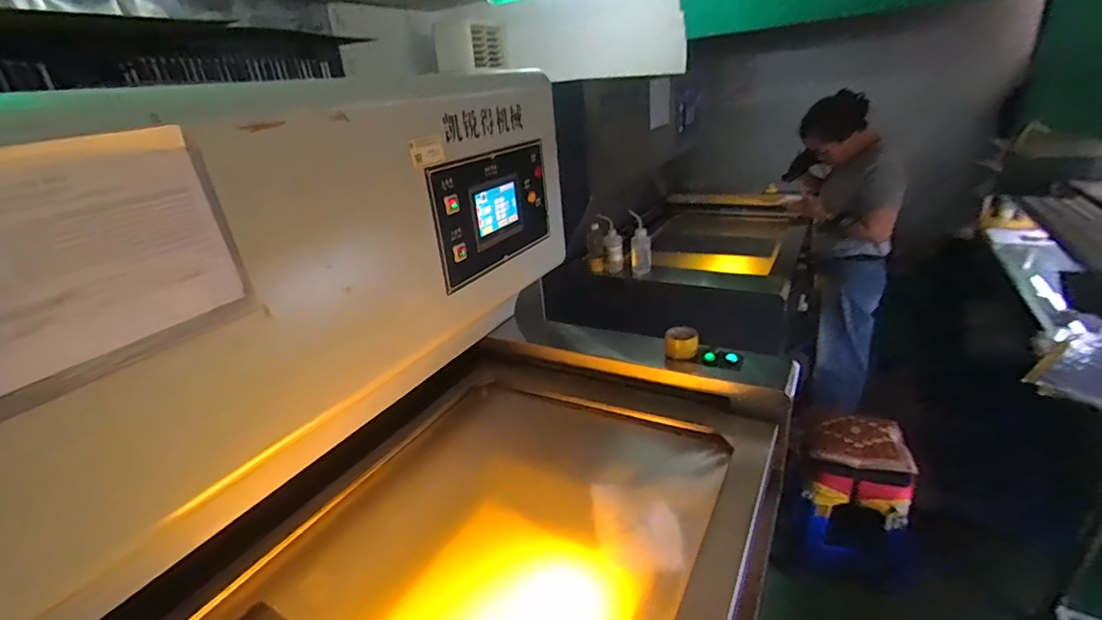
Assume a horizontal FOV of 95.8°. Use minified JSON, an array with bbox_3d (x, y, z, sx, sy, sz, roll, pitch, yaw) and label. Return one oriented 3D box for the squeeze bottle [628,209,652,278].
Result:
[{"bbox_3d":[0.349,-0.239,1.945,0.084,0.260,0.060,1,25,14],"label":"squeeze bottle"}]

